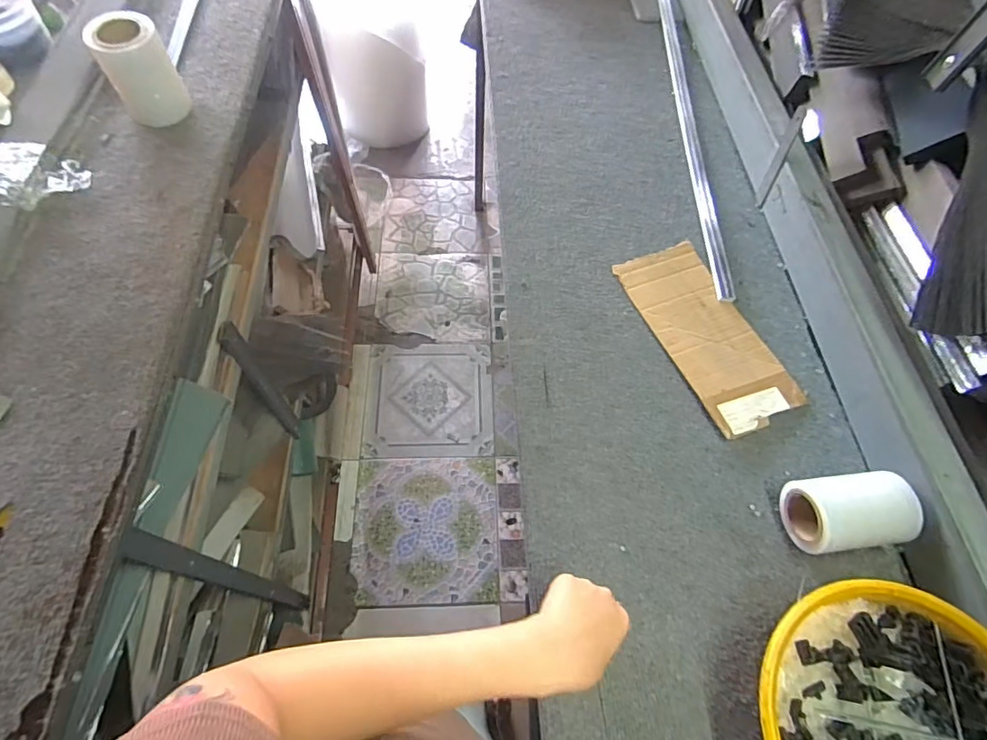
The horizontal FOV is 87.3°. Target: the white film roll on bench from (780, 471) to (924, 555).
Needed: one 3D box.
[{"bbox_3d":[0.365,0.148,0.533,0.106,0.070,0.074,-6,60,-7],"label":"white film roll on bench"}]

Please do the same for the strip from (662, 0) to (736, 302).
[{"bbox_3d":[0.356,-0.562,0.968,0.032,0.011,1.038,5,61,0],"label":"strip"}]

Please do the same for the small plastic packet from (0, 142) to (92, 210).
[{"bbox_3d":[-0.546,-0.236,0.612,0.088,0.026,0.092,-41,68,-19],"label":"small plastic packet"}]

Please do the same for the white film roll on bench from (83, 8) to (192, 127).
[{"bbox_3d":[-0.441,-0.376,0.646,0.077,0.097,0.071,1,61,-2],"label":"white film roll on bench"}]

